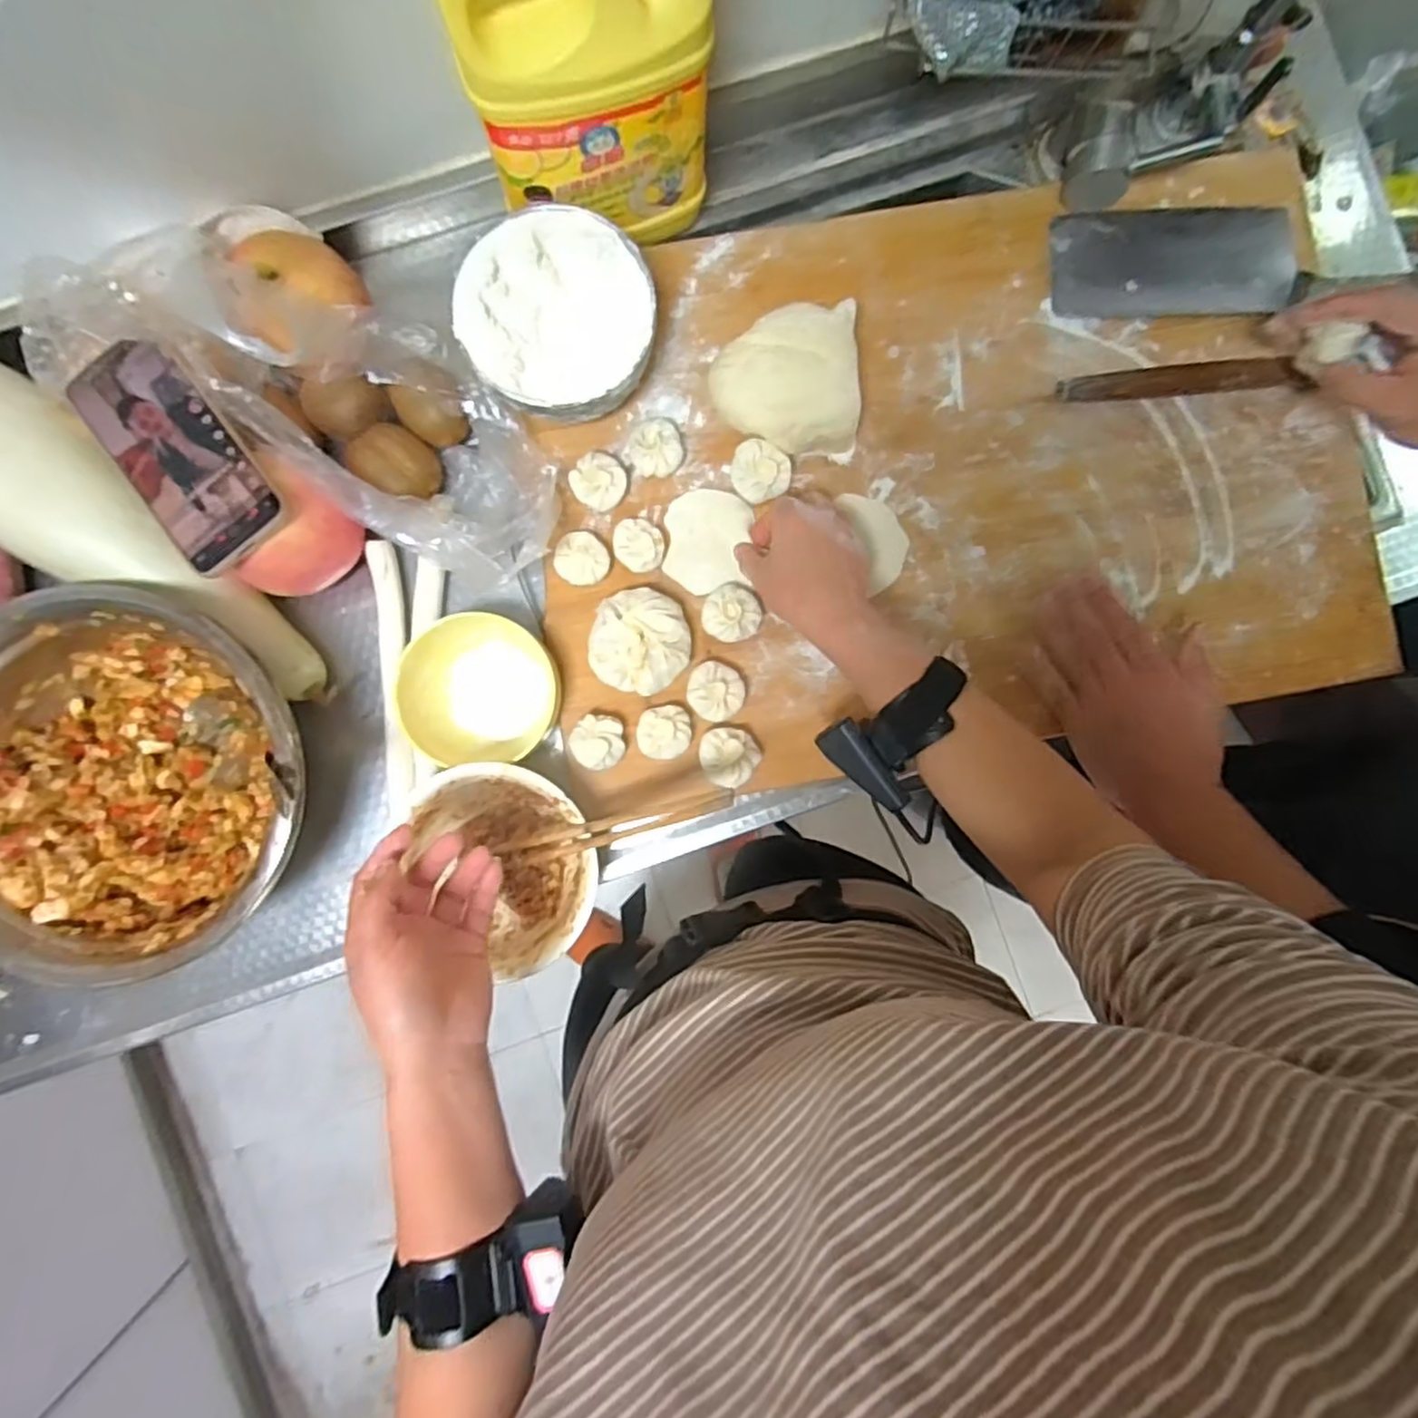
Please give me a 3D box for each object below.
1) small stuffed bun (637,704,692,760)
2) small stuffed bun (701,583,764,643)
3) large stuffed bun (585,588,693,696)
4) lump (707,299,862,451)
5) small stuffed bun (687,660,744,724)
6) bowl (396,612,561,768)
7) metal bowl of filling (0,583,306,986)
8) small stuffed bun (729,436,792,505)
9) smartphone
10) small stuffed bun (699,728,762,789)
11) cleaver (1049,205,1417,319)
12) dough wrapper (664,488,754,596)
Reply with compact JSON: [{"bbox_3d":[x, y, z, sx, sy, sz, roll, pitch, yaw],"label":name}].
[{"bbox_3d":[-0.033,0.017,0.516,0.038,0.024,0.038,-3,87,-1],"label":"small stuffed bun"},{"bbox_3d":[0.017,-0.071,0.521,0.043,0.025,0.042,0,87,-1],"label":"small stuffed bun"},{"bbox_3d":[-0.049,-0.048,0.511,0.068,0.042,0.072,0,87,-1],"label":"large stuffed bun"},{"bbox_3d":[0.056,-0.237,0.515,0.106,0.054,0.102,-9,87,-2],"label":"lump"},{"bbox_3d":[0.005,-0.012,0.521,0.042,0.023,0.042,0,87,-1],"label":"small stuffed bun"},{"bbox_3d":[-0.166,-0.014,0.527,0.104,0.072,0.106,0,87,-1],"label":"bowl"},{"bbox_3d":[-0.392,0.051,0.489,0.242,0.096,0.238,0,89,-2],"label":"metal bowl of filling"},{"bbox_3d":[0.039,-0.176,0.523,0.042,0.031,0.042,2,87,-1],"label":"small stuffed bun"},{"bbox_3d":[-0.347,-0.170,0.454,0.076,0.010,0.162,-39,86,3],"label":"smartphone"},{"bbox_3d":[0.014,0.034,0.518,0.042,0.030,0.041,0,87,-1],"label":"small stuffed bun"},{"bbox_3d":[0.416,-0.358,0.541,0.292,0.027,0.093,-3,87,-1],"label":"cleaver"},{"bbox_3d":[-0.001,-0.128,0.534,0.064,0.014,0.077,-3,87,-1],"label":"dough wrapper"}]

